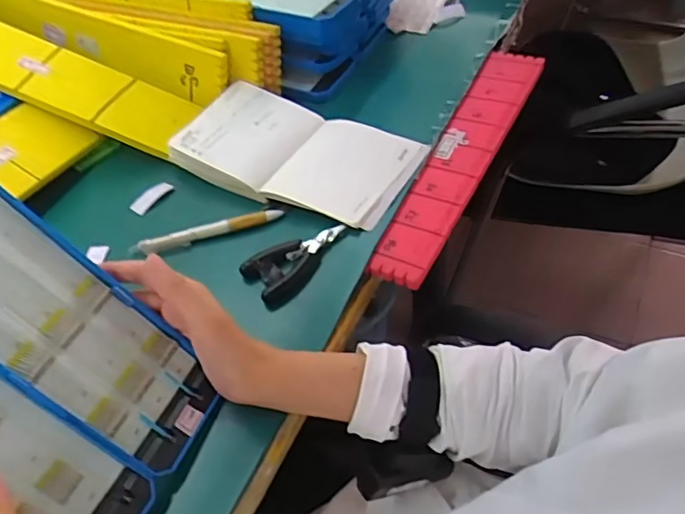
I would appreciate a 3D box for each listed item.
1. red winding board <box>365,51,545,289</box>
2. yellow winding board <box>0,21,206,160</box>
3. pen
[{"bbox_3d":[0.122,-0.108,0.573,0.060,0.004,0.347,21,56,19],"label":"red winding board"},{"bbox_3d":[-0.331,-0.206,0.642,0.328,0.022,0.084,23,54,-2],"label":"yellow winding board"},{"bbox_3d":[-0.129,-0.025,0.545,0.143,0.013,0.012,-15,50,-7],"label":"pen"}]

